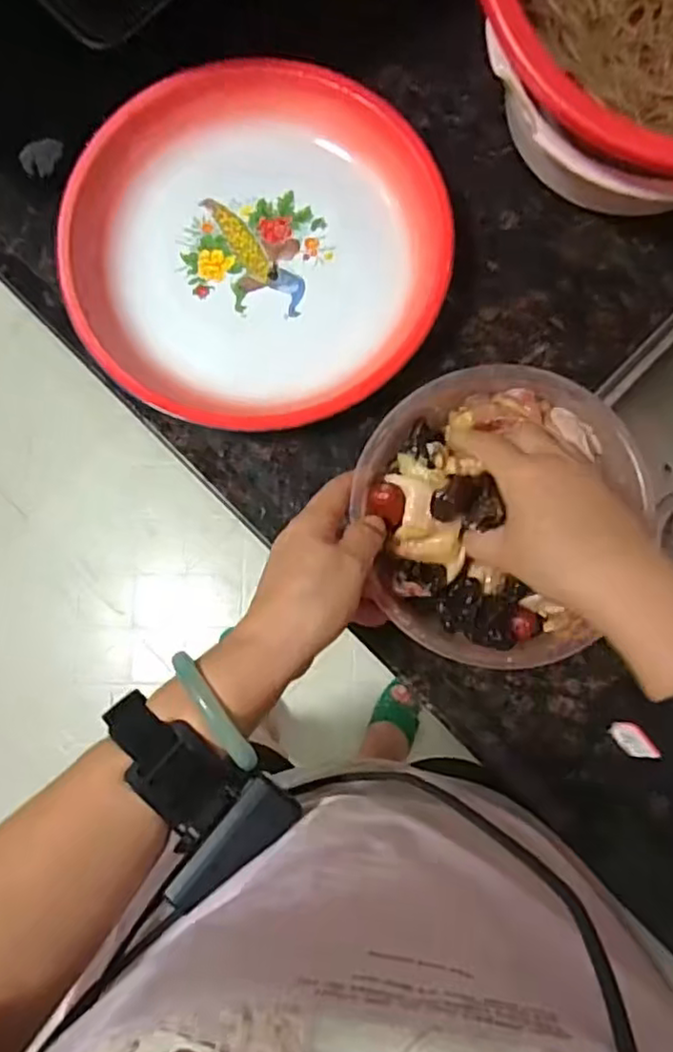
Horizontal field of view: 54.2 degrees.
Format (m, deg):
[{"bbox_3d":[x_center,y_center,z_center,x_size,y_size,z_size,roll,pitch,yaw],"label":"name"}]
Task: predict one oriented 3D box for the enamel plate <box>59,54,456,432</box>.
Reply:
[{"bbox_3d":[-0.055,-0.203,0.475,0.258,0.040,0.271,0,83,1],"label":"enamel plate"}]

